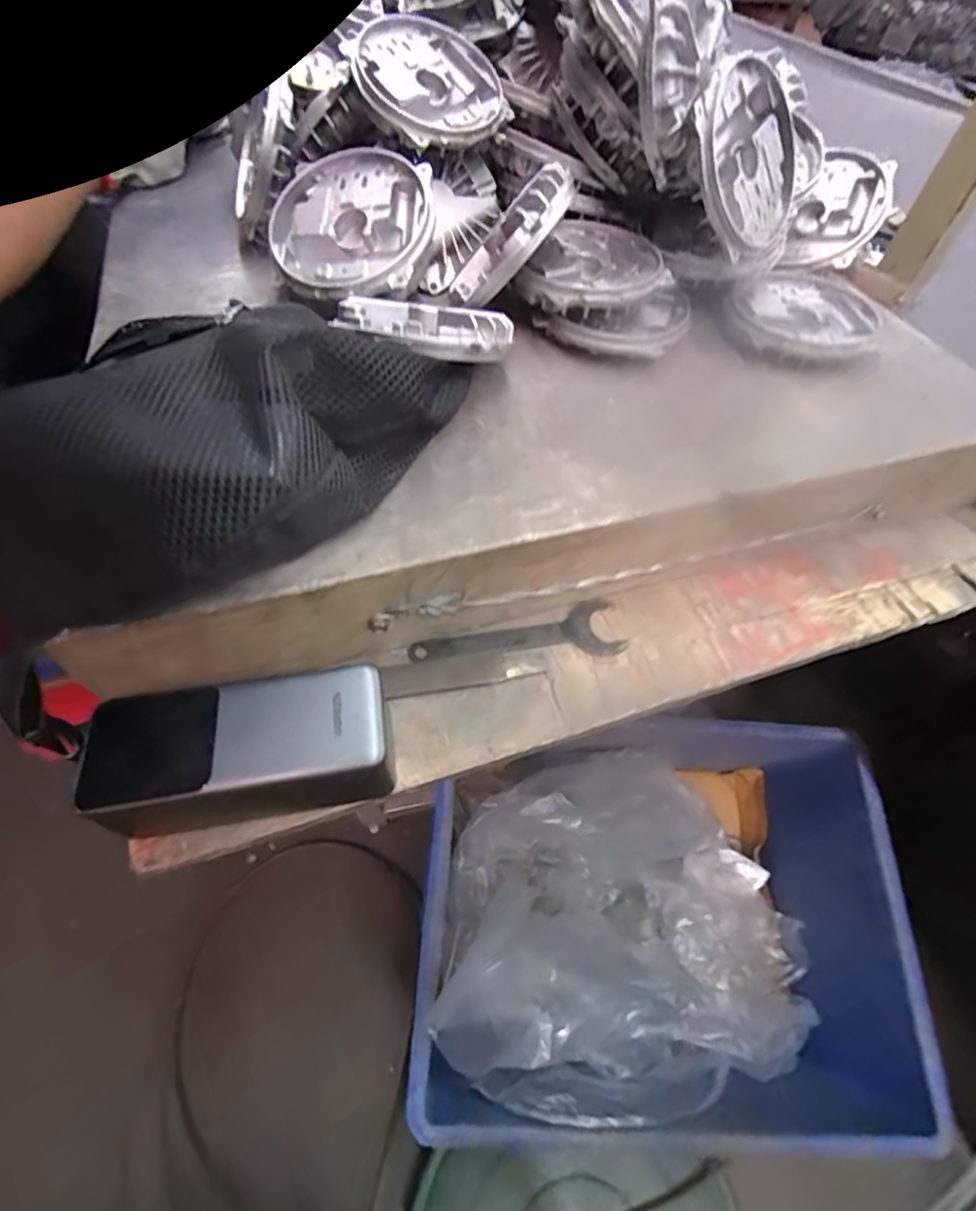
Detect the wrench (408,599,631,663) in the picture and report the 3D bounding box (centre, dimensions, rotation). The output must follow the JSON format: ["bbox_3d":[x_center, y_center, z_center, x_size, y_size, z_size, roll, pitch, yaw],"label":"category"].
[{"bbox_3d":[0.018,0.021,0.331,0.128,0.004,0.039,-8,55,-10],"label":"wrench"}]

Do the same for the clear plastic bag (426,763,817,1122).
[{"bbox_3d":[0.188,0.395,0.695,0.474,0.190,0.357,-5,55,-8],"label":"clear plastic bag"}]

